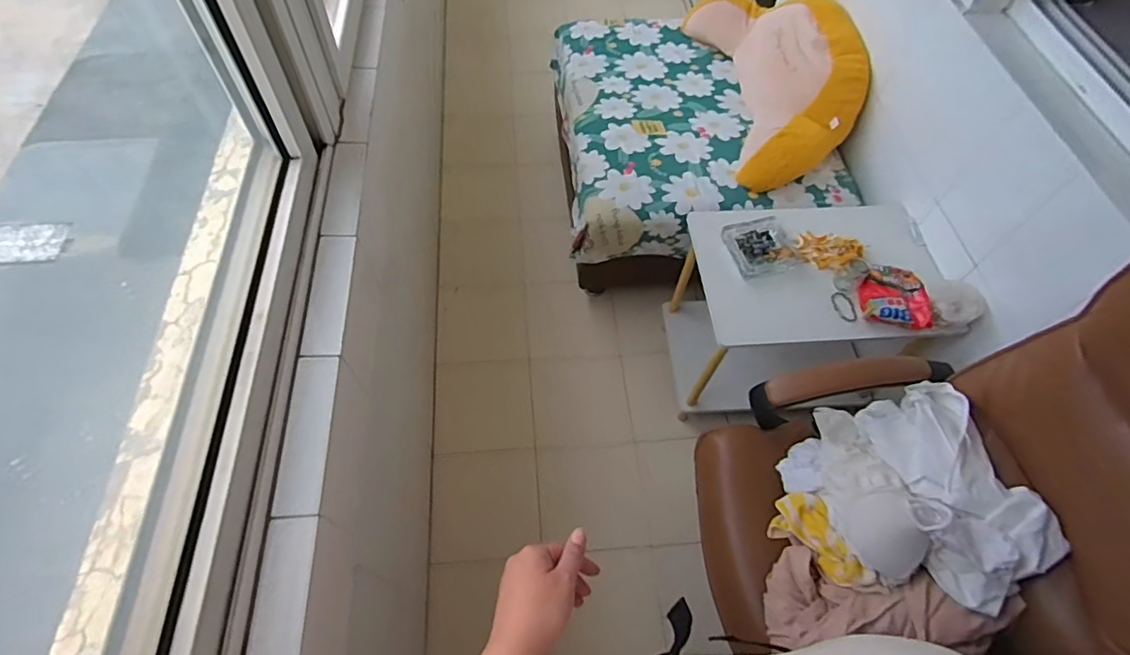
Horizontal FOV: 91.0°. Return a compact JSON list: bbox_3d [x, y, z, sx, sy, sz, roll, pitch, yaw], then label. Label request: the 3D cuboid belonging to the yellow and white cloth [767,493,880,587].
[{"bbox_3d":[0.447,0.387,0.994,0.111,0.023,0.183,-46,43,19],"label":"yellow and white cloth"}]

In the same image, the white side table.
[{"bbox_3d":[0.571,-0.046,1.420,0.549,0.415,0.394,-2,59,-3],"label":"white side table"}]

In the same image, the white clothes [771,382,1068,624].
[{"bbox_3d":[0.602,0.297,0.980,0.305,0.166,0.371,-12,60,-9],"label":"white clothes"}]

